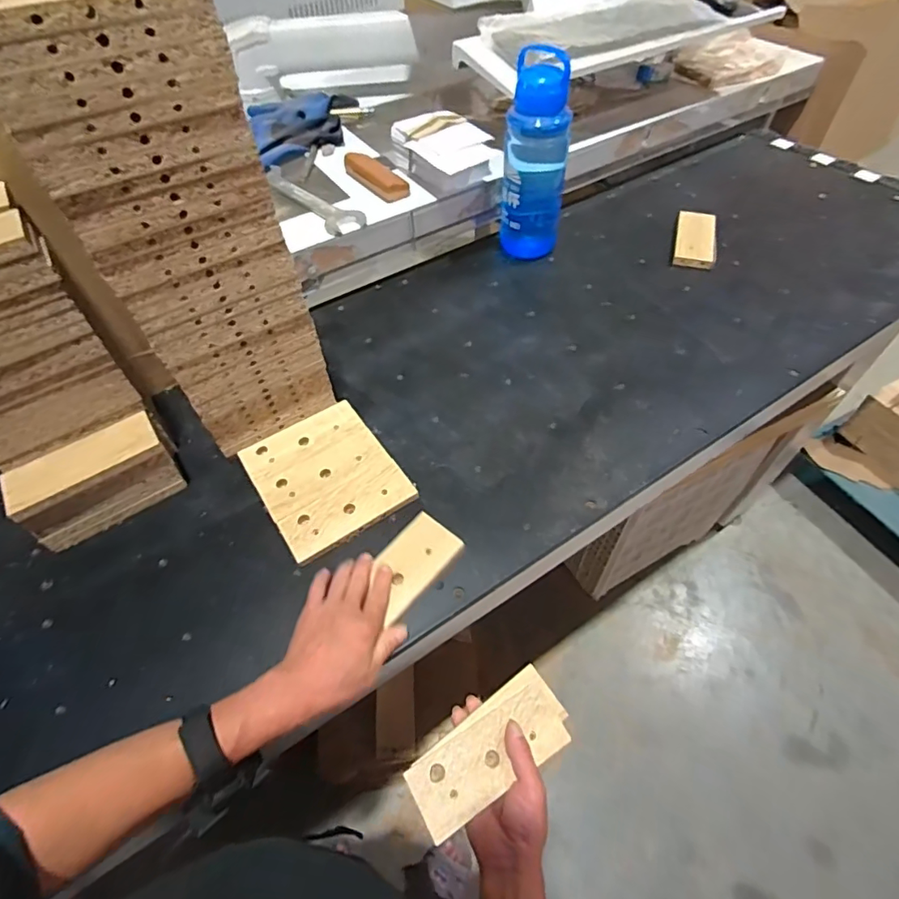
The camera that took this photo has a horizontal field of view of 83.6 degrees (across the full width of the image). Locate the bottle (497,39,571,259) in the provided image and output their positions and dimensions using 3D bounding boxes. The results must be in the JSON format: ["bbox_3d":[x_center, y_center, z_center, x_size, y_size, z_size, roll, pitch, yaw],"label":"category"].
[{"bbox_3d":[0.146,-0.478,0.849,0.101,0.302,0.084,11,55,10],"label":"bottle"}]

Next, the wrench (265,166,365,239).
[{"bbox_3d":[-0.242,-0.442,0.880,0.068,0.012,0.266,-35,60,-21],"label":"wrench"}]

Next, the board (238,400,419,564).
[{"bbox_3d":[-0.162,0.034,0.663,0.164,0.018,0.192,-29,58,-18],"label":"board"}]

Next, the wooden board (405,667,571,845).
[{"bbox_3d":[0.044,0.303,0.508,0.172,0.016,0.077,-29,57,-24],"label":"wooden board"}]

